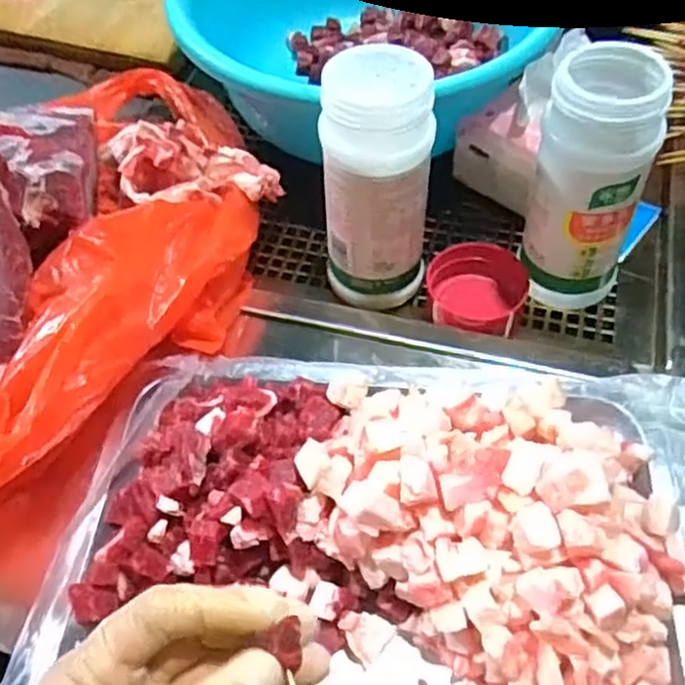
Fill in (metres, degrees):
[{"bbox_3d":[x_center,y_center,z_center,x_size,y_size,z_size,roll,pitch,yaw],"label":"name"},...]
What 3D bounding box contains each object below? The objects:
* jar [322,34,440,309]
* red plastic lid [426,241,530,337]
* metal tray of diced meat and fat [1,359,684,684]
[{"bbox_3d":[0.021,-0.094,0.429,0.061,0.147,0.070,5,57,6],"label":"jar"},{"bbox_3d":[0.092,-0.037,0.469,0.067,0.024,0.074,-2,57,2],"label":"red plastic lid"},{"bbox_3d":[0.018,0.089,0.337,0.310,0.059,0.207,5,57,6],"label":"metal tray of diced meat and fat"}]

